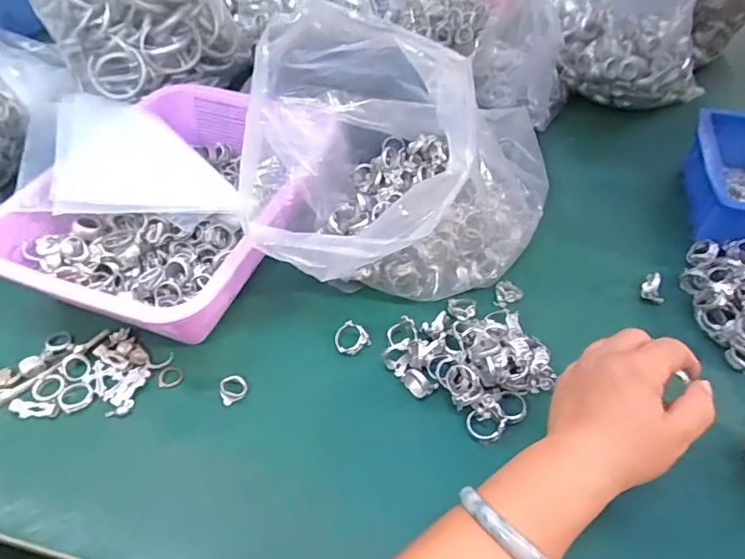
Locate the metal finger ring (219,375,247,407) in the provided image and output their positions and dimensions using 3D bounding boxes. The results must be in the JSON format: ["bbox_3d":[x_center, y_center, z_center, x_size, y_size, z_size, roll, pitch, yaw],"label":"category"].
[{"bbox_3d":[-0.111,0.087,0.409,0.021,0.009,0.021,1,49,-1],"label":"metal finger ring"}]

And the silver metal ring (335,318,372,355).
[{"bbox_3d":[-0.019,0.049,0.441,0.028,0.014,0.027,1,49,-1],"label":"silver metal ring"}]

